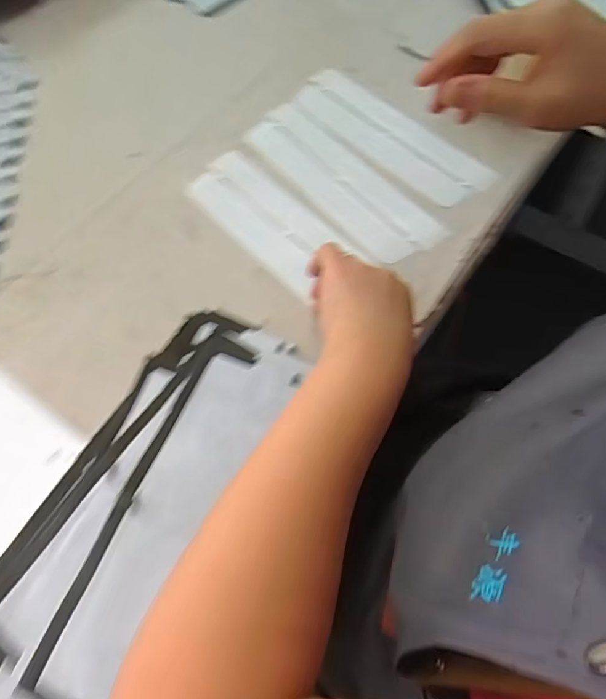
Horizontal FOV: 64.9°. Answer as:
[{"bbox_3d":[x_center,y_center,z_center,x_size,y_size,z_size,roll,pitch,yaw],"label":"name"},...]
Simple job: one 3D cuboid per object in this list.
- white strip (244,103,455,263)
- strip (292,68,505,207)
[{"bbox_3d":[0.036,-0.162,0.454,0.075,0.009,0.220,-38,69,-17],"label":"white strip"},{"bbox_3d":[0.084,-0.217,0.476,0.068,0.010,0.219,-39,69,-18],"label":"strip"}]

